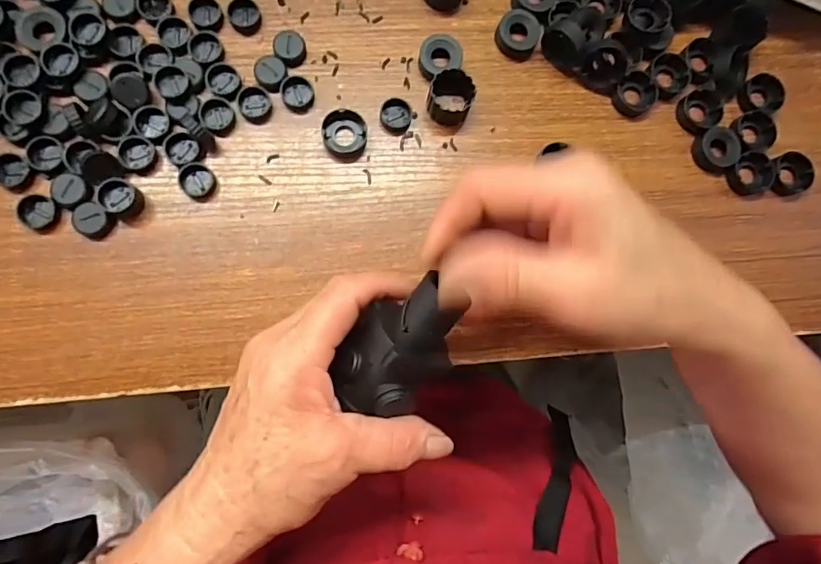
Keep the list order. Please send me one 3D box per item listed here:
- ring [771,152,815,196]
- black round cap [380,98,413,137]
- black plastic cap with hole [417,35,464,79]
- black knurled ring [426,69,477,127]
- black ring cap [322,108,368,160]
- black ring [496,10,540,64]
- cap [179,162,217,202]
[{"bbox_3d":[0.280,-0.080,0.350,0.029,0.011,0.030,1,84,-7],"label":"ring"},{"bbox_3d":[-0.010,-0.114,0.326,0.021,0.008,0.022,1,84,-7],"label":"black round cap"},{"bbox_3d":[0.020,-0.156,0.331,0.030,0.013,0.026,-24,87,-8],"label":"black plastic cap with hole"},{"bbox_3d":[0.028,-0.124,0.322,0.029,0.024,0.027,1,84,-7],"label":"black knurled ring"},{"bbox_3d":[-0.044,-0.100,0.319,0.029,0.011,0.029,5,84,-6],"label":"black ring cap"},{"bbox_3d":[0.077,-0.177,0.340,0.030,0.012,0.031,1,84,-7],"label":"black ring"},{"bbox_3d":[-0.137,-0.065,0.307,0.023,0.006,0.021,1,84,-7],"label":"cap"}]

